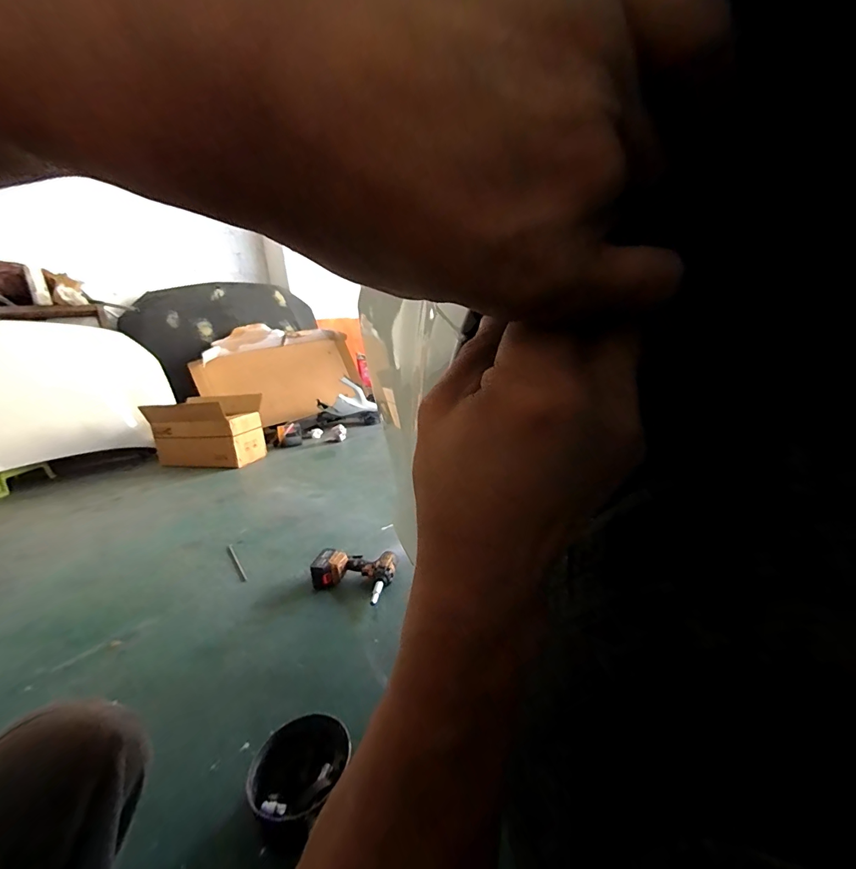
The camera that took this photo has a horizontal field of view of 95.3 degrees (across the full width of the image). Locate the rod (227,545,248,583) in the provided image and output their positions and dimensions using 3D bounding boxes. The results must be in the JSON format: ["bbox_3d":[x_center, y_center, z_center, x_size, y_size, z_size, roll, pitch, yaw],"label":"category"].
[{"bbox_3d":[-0.638,0.428,1.299,0.021,0.012,0.264,-16,18,-33],"label":"rod"}]

